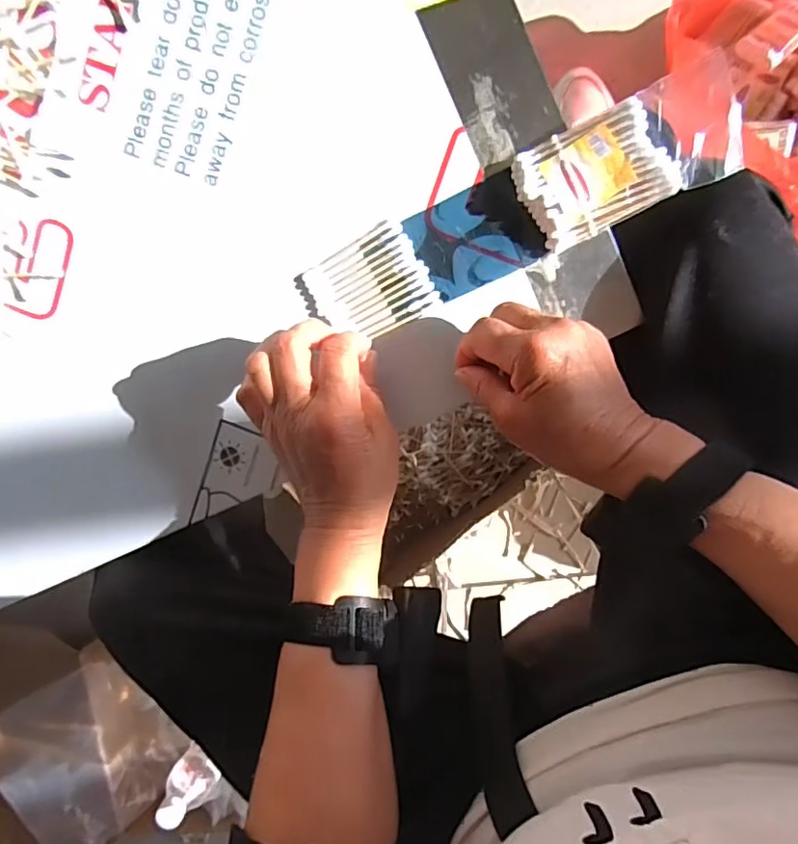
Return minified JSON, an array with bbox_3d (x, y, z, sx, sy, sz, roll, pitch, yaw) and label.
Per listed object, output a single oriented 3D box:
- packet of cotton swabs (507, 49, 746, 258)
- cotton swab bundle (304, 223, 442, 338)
[{"bbox_3d":[0.135,-0.155,0.328,0.122,0.020,0.062,-22,95,8],"label":"packet of cotton swabs"},{"bbox_3d":[-0.018,-0.089,0.367,0.074,0.004,0.060,-27,94,9],"label":"cotton swab bundle"}]

